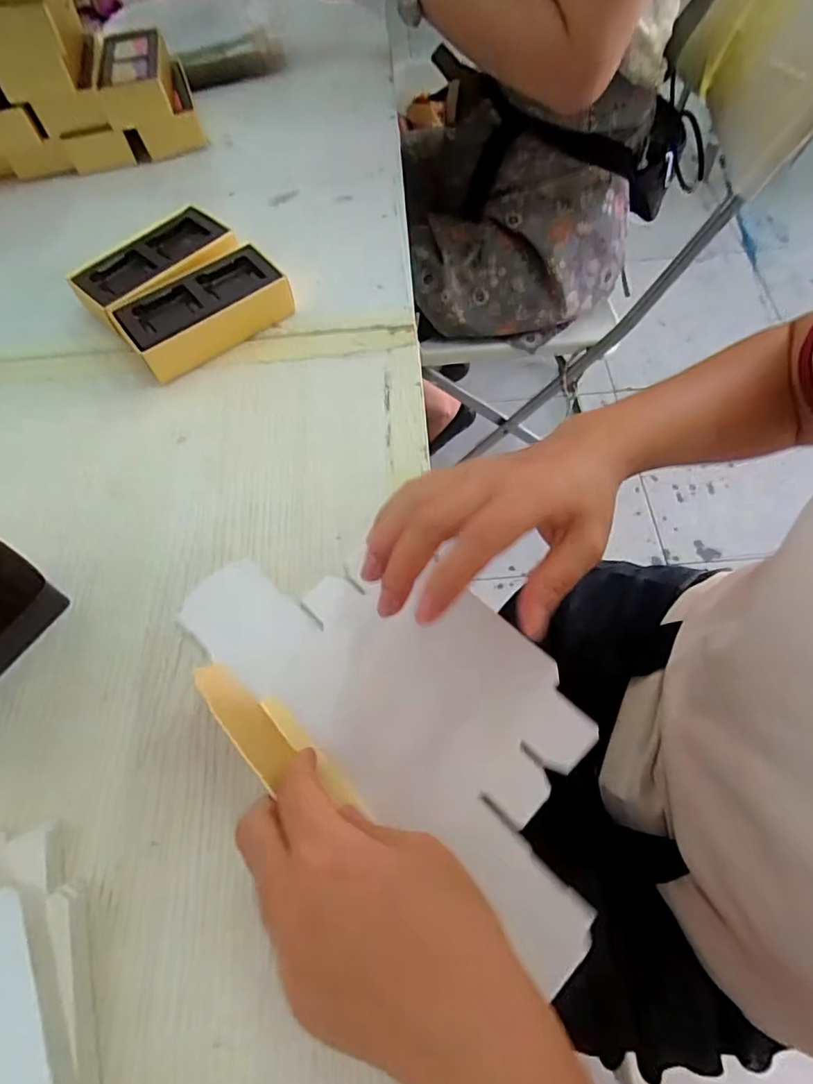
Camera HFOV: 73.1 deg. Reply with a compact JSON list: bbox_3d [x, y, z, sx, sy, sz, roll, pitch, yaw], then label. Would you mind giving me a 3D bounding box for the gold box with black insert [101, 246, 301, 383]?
[{"bbox_3d":[-0.145,-0.165,0.397,0.112,0.034,0.059,-34,66,-14],"label":"gold box with black insert"}]

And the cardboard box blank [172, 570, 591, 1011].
[{"bbox_3d":[-0.009,0.075,0.271,0.237,0.024,0.115,29,68,16],"label":"cardboard box blank"}]

